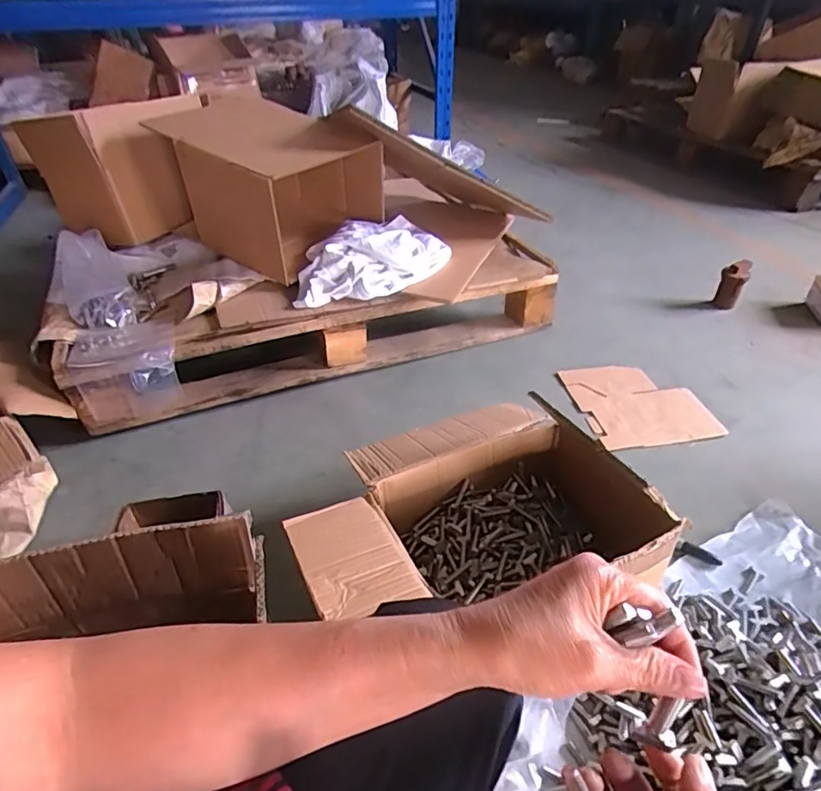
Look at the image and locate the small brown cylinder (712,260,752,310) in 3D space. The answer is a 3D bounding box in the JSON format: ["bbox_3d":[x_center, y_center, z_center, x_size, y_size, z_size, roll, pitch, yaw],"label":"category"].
[{"bbox_3d":[0.864,-0.297,1.406,0.066,0.112,0.058,10,38,13],"label":"small brown cylinder"}]

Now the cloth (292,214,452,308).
[{"bbox_3d":[-0.090,-0.301,1.166,0.227,0.095,0.421,29,46,34],"label":"cloth"}]

